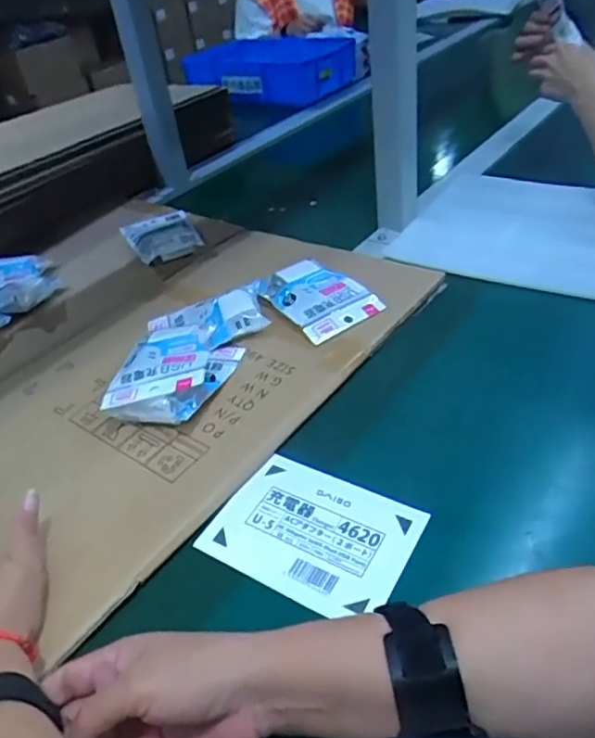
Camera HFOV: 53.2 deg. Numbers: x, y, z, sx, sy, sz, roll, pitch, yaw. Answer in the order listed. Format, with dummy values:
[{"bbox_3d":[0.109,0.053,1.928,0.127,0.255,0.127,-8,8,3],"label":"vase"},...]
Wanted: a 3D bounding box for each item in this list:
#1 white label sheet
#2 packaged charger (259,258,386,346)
[{"bbox_3d":[0.011,0.124,0.454,0.145,0.004,0.106,17,46,28],"label":"white label sheet"},{"bbox_3d":[0.024,-0.084,0.681,0.093,0.034,0.129,-28,42,-22],"label":"packaged charger"}]

